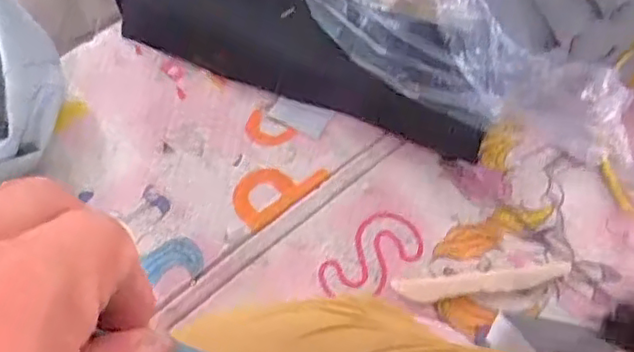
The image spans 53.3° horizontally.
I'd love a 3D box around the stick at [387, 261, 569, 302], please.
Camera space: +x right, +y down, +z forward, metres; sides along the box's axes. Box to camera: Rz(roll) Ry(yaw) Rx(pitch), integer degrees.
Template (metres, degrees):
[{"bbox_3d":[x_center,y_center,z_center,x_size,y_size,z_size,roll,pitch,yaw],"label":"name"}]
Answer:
[{"bbox_3d":[0.194,0.121,0.731,0.205,0.008,0.027,-6,64,-3],"label":"stick"}]

